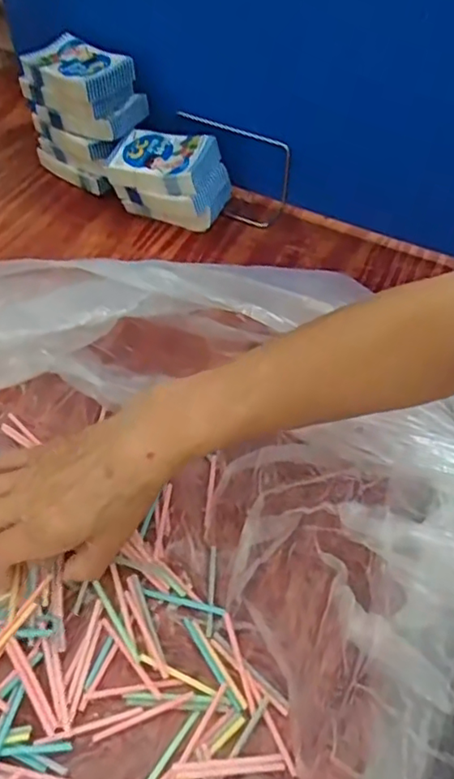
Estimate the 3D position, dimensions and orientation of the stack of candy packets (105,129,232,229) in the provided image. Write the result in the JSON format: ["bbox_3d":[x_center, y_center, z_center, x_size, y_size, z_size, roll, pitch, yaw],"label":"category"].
[{"bbox_3d":[-0.064,-0.231,0.650,0.124,0.078,0.077,23,55,17],"label":"stack of candy packets"}]

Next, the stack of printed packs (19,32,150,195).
[{"bbox_3d":[-0.157,-0.308,0.676,0.124,0.136,0.081,34,58,24],"label":"stack of printed packs"}]

